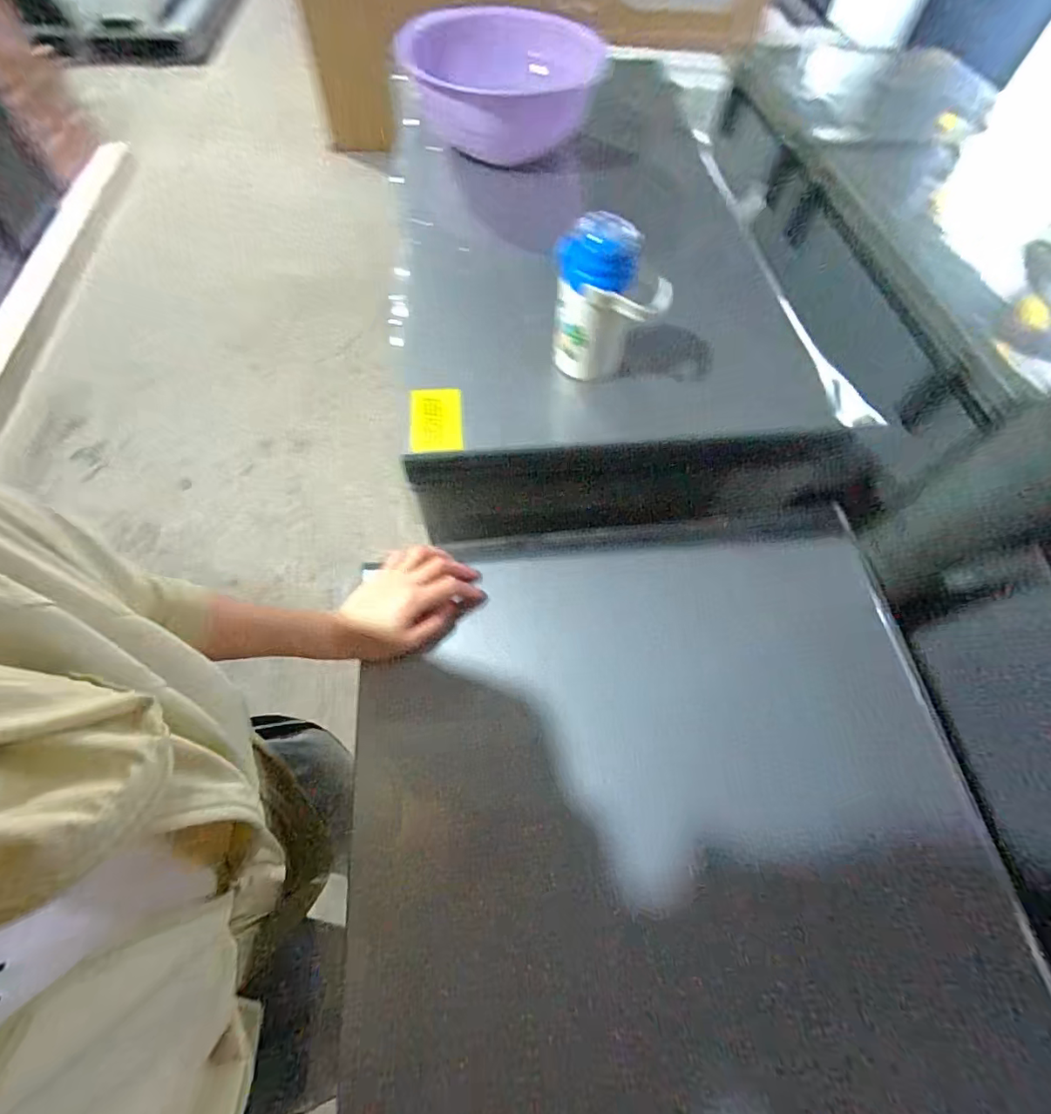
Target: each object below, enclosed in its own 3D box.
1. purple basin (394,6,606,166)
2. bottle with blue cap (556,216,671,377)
[{"bbox_3d":[-0.060,-0.886,0.932,0.384,0.133,0.395,1,63,-3],"label":"purple basin"},{"bbox_3d":[0.099,-0.301,0.596,0.127,0.173,0.073,19,63,6],"label":"bottle with blue cap"}]

